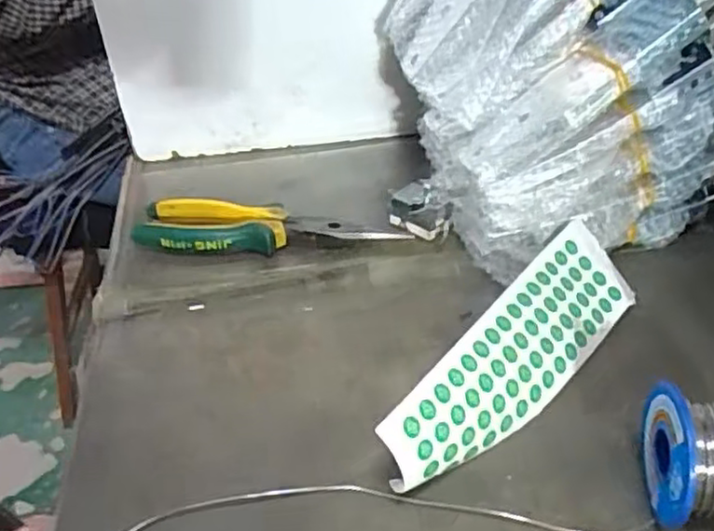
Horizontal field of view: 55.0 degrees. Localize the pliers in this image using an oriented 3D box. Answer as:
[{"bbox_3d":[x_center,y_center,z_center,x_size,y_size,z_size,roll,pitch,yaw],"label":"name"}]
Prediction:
[{"bbox_3d":[-0.067,-0.026,0.503,0.193,0.020,0.045,4,39,9],"label":"pliers"}]

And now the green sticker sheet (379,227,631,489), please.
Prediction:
[{"bbox_3d":[0.090,0.047,0.377,0.059,0.017,0.207,51,51,1],"label":"green sticker sheet"}]

